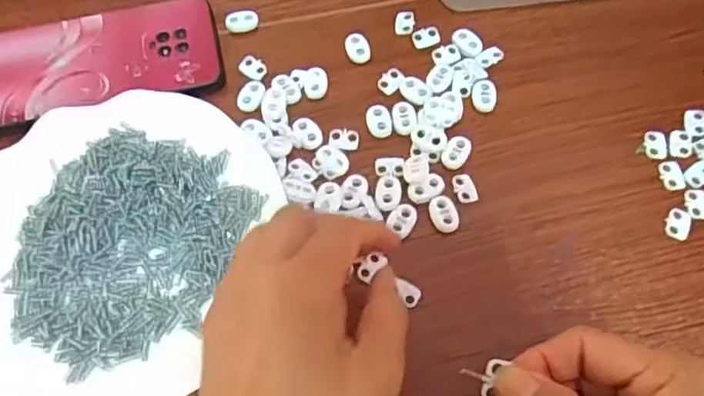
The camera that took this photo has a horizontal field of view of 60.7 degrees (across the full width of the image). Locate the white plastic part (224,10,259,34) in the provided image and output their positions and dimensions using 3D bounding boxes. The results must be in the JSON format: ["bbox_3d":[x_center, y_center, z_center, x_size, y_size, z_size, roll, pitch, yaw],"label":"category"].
[{"bbox_3d":[-0.076,-0.123,0.418,0.023,0.006,0.016,-18,67,-8],"label":"white plastic part"}]

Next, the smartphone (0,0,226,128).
[{"bbox_3d":[-0.169,-0.087,0.396,0.161,0.013,0.074,-13,66,-6],"label":"smartphone"}]

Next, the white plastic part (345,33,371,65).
[{"bbox_3d":[0.004,-0.101,0.407,0.015,0.006,0.021,-16,67,-7],"label":"white plastic part"}]

